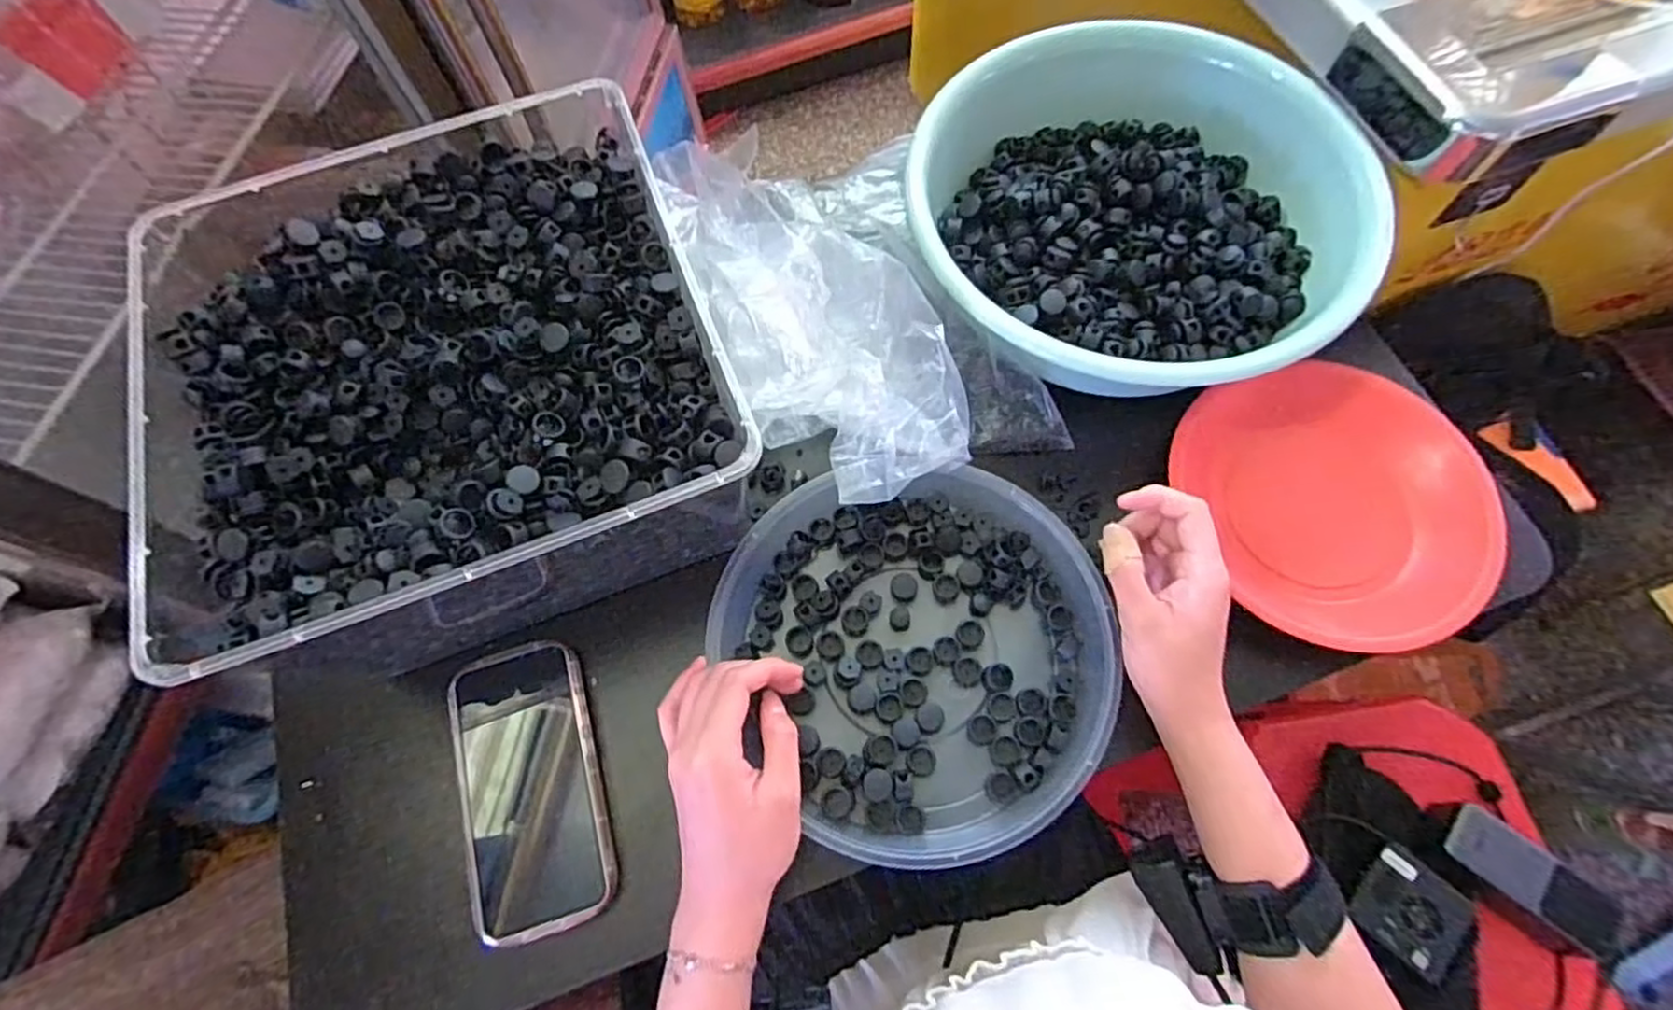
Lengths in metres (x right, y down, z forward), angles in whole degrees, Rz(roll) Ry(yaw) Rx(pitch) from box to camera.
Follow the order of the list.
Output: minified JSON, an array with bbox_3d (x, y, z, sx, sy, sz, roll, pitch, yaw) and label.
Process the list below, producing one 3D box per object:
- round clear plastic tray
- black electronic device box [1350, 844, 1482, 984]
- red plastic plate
[{"bbox_3d":[0.044,0.091,0.446,0.229,0.041,0.222,1,68,3],"label":"round clear plastic tray"},{"bbox_3d":[0.477,0.337,0.599,0.080,0.020,0.081,-40,72,-13],"label":"black electronic device box"},{"bbox_3d":[0.318,-0.003,0.466,0.168,0.038,0.182,-1,68,2],"label":"red plastic plate"}]

